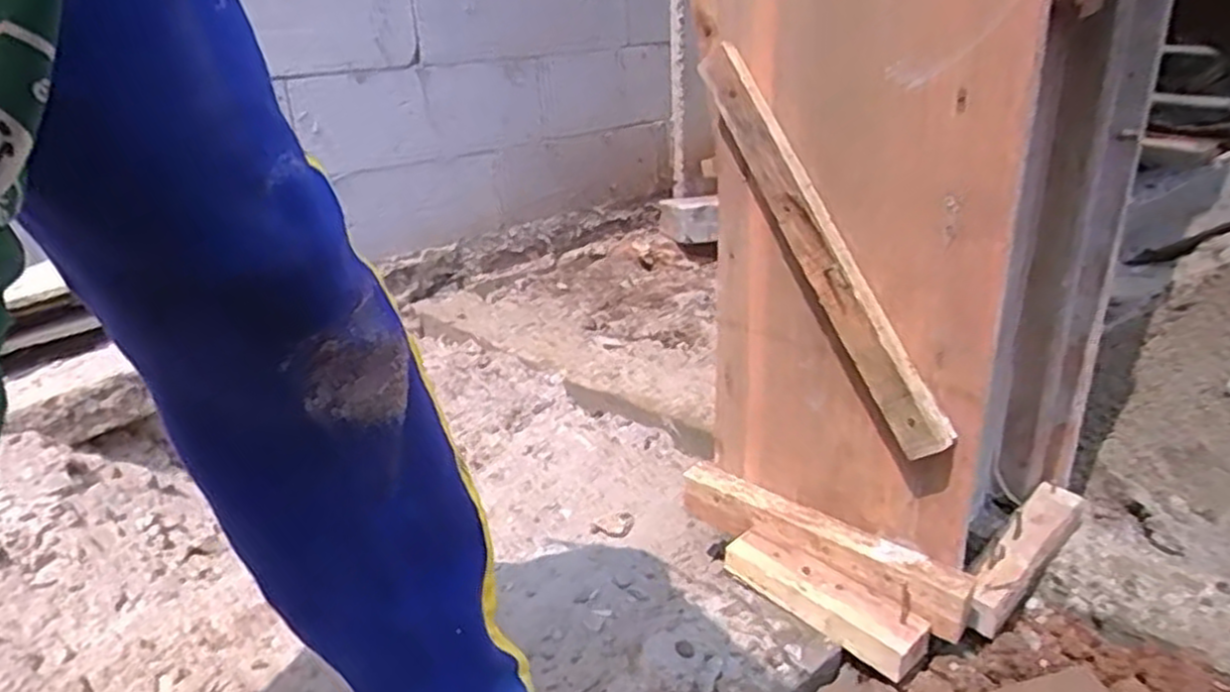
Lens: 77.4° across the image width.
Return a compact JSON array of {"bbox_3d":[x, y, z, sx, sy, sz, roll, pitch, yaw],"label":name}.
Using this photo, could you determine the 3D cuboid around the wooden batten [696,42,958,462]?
[{"bbox_3d":[0.192,-0.091,0.723,0.028,0.422,0.049,-24,-5,-44],"label":"wooden batten"}]

